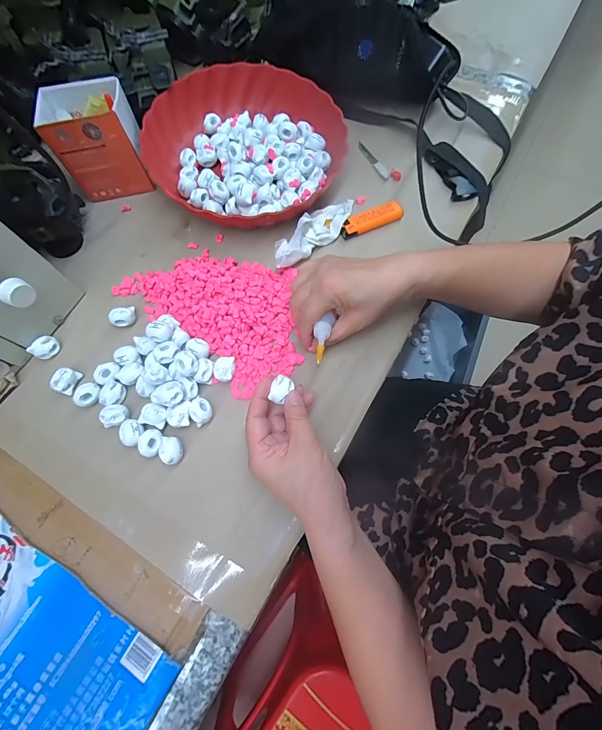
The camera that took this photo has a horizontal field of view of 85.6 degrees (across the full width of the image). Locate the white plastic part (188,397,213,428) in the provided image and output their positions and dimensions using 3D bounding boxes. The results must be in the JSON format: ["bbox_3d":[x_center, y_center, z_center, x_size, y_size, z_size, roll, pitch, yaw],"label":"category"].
[{"bbox_3d":[-0.099,0.046,0.322,0.022,0.018,0.024,0,70,1],"label":"white plastic part"}]

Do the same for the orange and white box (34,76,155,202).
[{"bbox_3d":[-0.243,-0.273,0.401,0.091,0.099,0.067,-8,70,-2],"label":"orange and white box"}]

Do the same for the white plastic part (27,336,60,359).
[{"bbox_3d":[-0.277,-0.019,0.352,0.018,0.019,0.025,21,72,9],"label":"white plastic part"}]

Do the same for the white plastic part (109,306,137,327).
[{"bbox_3d":[-0.198,-0.054,0.363,0.026,0.016,0.018,-22,71,-7],"label":"white plastic part"}]

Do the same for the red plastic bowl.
[{"bbox_3d":[-0.069,-0.281,0.421,0.229,0.060,0.227,0,70,1],"label":"red plastic bowl"}]

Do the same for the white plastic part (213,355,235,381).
[{"bbox_3d":[-0.080,0.004,0.338,0.021,0.013,0.025,0,70,1],"label":"white plastic part"}]

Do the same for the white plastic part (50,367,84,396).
[{"bbox_3d":[-0.244,0.017,0.339,0.016,0.020,0.025,14,71,6],"label":"white plastic part"}]

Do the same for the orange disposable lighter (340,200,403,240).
[{"bbox_3d":[0.085,-0.178,0.396,0.079,0.006,0.024,-23,92,-4],"label":"orange disposable lighter"}]

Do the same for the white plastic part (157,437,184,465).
[{"bbox_3d":[-0.123,0.082,0.311,0.022,0.015,0.023,22,72,9],"label":"white plastic part"}]

